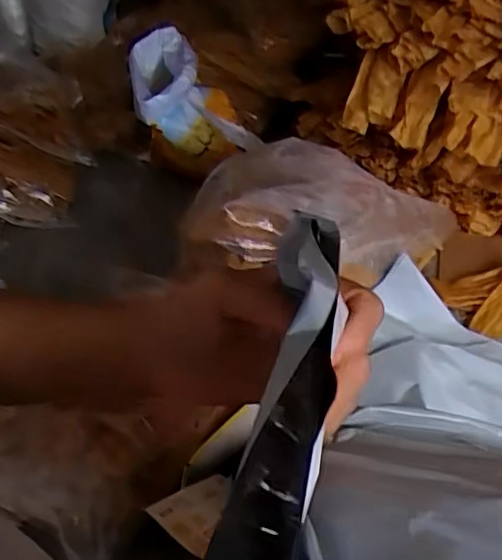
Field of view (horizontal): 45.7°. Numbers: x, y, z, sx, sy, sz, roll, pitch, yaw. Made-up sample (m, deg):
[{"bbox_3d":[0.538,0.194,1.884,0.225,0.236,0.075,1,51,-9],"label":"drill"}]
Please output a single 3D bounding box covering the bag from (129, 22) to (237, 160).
[{"bbox_3d":[-0.153,-0.435,1.447,0.244,0.235,0.288,-10,40,-5],"label":"bag"}]

